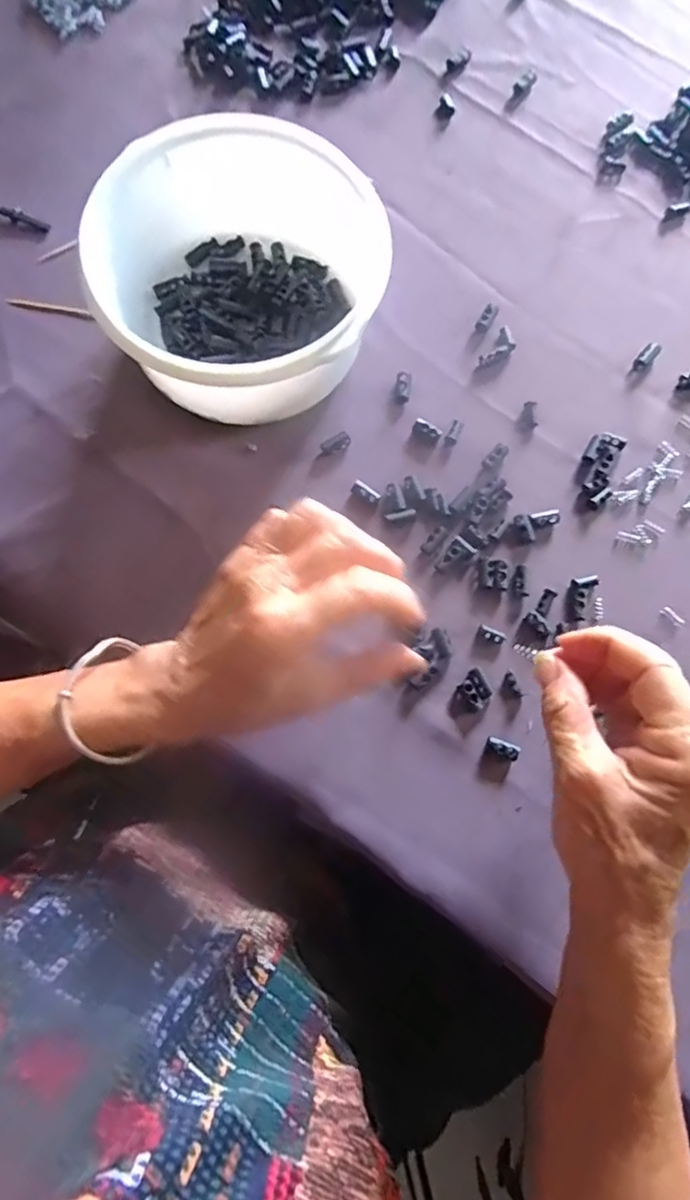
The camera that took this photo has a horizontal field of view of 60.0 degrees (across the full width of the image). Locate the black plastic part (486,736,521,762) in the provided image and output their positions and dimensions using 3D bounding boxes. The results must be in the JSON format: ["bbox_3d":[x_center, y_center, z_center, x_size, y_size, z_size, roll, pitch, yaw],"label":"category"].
[{"bbox_3d":[0.090,0.084,0.339,0.019,0.008,0.009,24,80,4],"label":"black plastic part"}]

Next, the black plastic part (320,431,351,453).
[{"bbox_3d":[-0.006,-0.099,0.376,0.019,0.004,0.009,-27,81,-5],"label":"black plastic part"}]

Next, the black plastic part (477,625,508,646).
[{"bbox_3d":[0.087,0.021,0.353,0.016,0.004,0.008,26,80,4],"label":"black plastic part"}]

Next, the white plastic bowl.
[{"bbox_3d":[-0.059,-0.186,0.356,0.160,0.077,0.152,0,80,-1],"label":"white plastic bowl"}]

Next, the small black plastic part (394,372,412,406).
[{"bbox_3d":[0.038,-0.138,0.386,0.010,0.004,0.021,7,80,1],"label":"small black plastic part"}]

